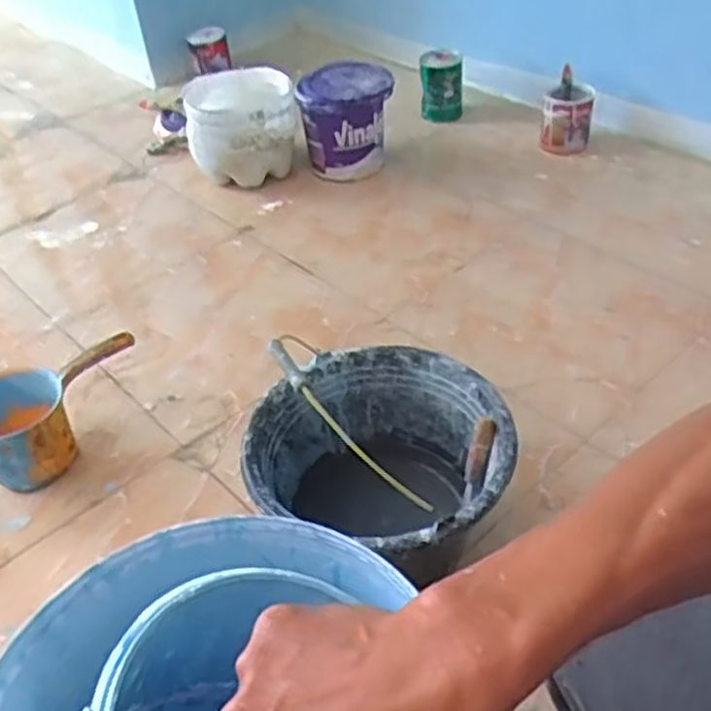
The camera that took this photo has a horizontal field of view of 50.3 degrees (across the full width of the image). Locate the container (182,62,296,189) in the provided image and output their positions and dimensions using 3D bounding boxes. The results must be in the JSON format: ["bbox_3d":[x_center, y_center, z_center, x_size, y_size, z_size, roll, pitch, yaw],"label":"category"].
[{"bbox_3d":[-0.254,-0.517,1.709,0.242,0.155,0.253,-9,41,-4],"label":"container"}]

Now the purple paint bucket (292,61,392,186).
[{"bbox_3d":[-0.020,-0.509,1.649,0.198,0.201,0.188,-4,42,2],"label":"purple paint bucket"}]

